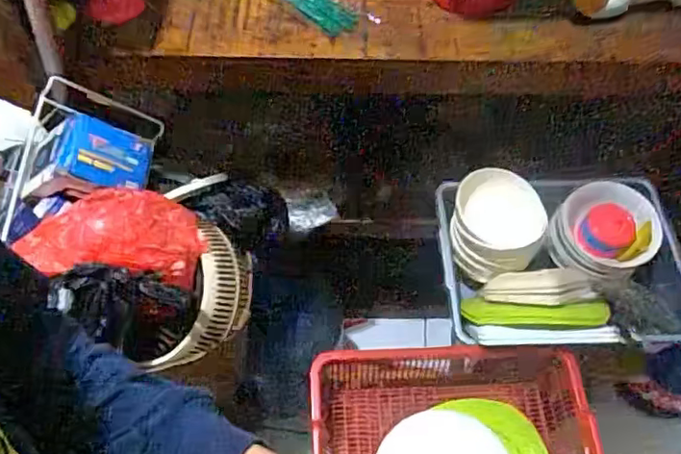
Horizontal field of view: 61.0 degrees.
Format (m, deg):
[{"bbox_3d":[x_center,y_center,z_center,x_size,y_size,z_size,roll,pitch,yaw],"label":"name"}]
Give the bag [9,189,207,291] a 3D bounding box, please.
[{"bbox_3d":[-0.299,0.011,0.774,0.206,0.051,0.131,-1,58,0],"label":"bag"}]

